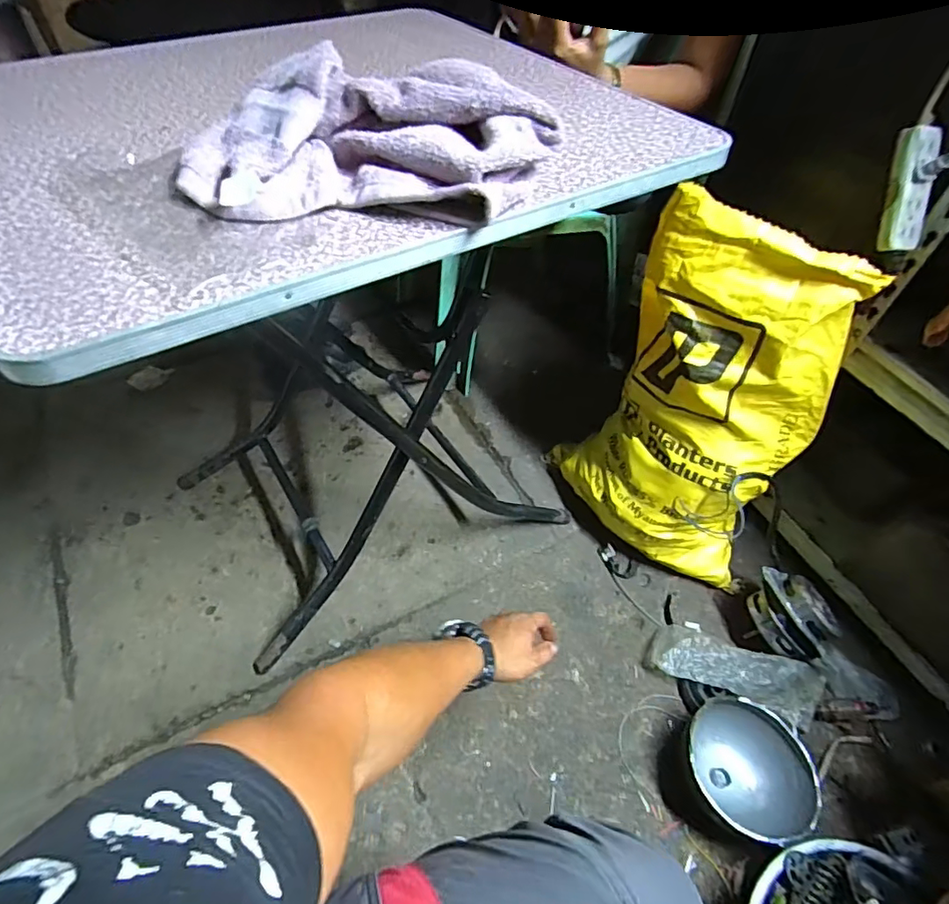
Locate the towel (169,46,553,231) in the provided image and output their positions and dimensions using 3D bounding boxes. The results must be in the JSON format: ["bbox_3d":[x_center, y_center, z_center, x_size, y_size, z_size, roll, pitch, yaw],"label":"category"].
[{"bbox_3d":[-0.074,-0.238,0.402,0.269,0.059,0.175,6,51,-2],"label":"towel"}]

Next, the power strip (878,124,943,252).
[{"bbox_3d":[0.534,-0.321,0.661,0.041,0.139,0.033,-3,15,-8],"label":"power strip"}]

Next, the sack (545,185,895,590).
[{"bbox_3d":[0.346,-0.055,0.840,0.356,0.530,0.200,33,55,18],"label":"sack"}]

